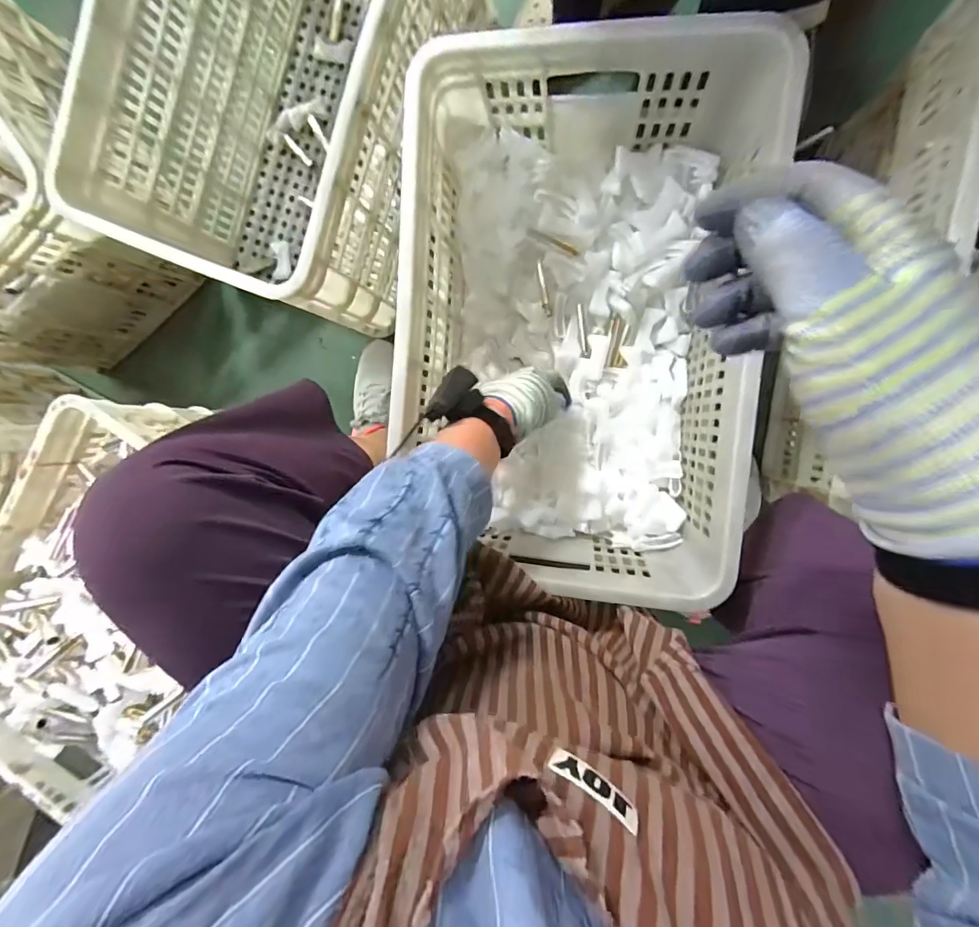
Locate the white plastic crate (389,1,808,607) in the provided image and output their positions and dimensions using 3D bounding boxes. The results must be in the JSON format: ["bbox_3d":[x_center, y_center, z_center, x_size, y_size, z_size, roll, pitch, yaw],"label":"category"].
[{"bbox_3d":[0.090,-0.142,0.544,0.341,0.235,0.526,5,97,7],"label":"white plastic crate"}]

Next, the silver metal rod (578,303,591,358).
[{"bbox_3d":[0.128,-0.182,0.629,0.012,0.008,0.073,-10,94,9],"label":"silver metal rod"}]

